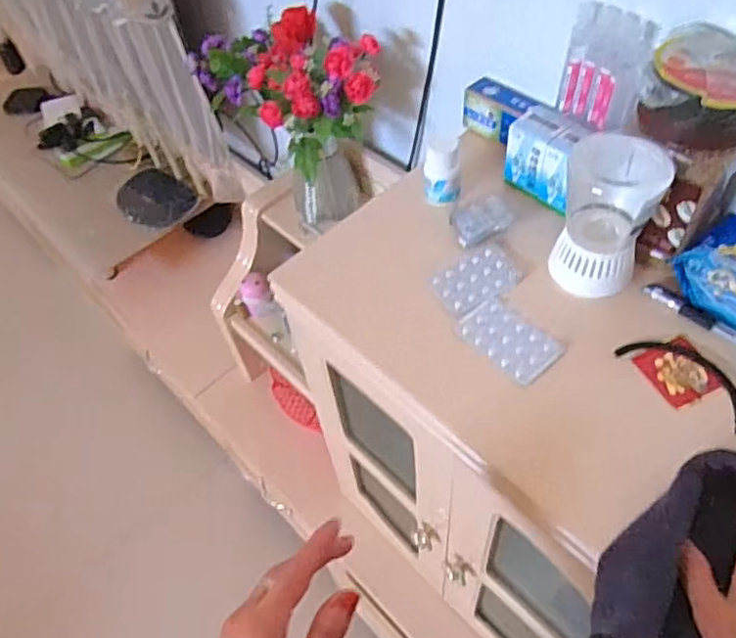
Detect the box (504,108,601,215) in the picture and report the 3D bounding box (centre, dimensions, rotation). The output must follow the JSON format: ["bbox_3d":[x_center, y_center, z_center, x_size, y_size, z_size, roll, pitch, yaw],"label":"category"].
[{"bbox_3d":[0.189,-0.164,0.617,0.088,0.071,0.060,36,65,27],"label":"box"}]

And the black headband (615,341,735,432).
[{"bbox_3d":[0.269,0.044,0.507,0.109,0.012,0.048,36,65,27],"label":"black headband"}]

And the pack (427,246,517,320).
[{"bbox_3d":[0.103,-0.039,0.583,0.083,0.004,0.055,-31,57,-16],"label":"pack"}]

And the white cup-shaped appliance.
[{"bbox_3d":[0.198,-0.084,0.512,0.072,0.118,0.064,10,56,12],"label":"white cup-shaped appliance"}]

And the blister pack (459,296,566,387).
[{"bbox_3d":[0.126,0.018,0.542,0.052,0.010,0.081,-37,59,-20],"label":"blister pack"}]

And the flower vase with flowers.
[{"bbox_3d":[-0.095,-0.250,0.836,0.211,0.283,0.170,-11,54,-3],"label":"flower vase with flowers"}]

